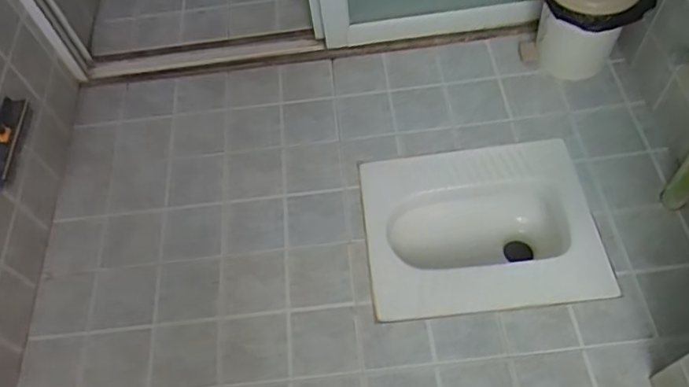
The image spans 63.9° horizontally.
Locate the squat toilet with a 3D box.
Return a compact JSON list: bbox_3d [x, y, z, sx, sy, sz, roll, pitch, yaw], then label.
[{"bbox_3d":[0.312,0.121,1.355,0.513,0.210,0.412,-6,57,1],"label":"squat toilet"}]

